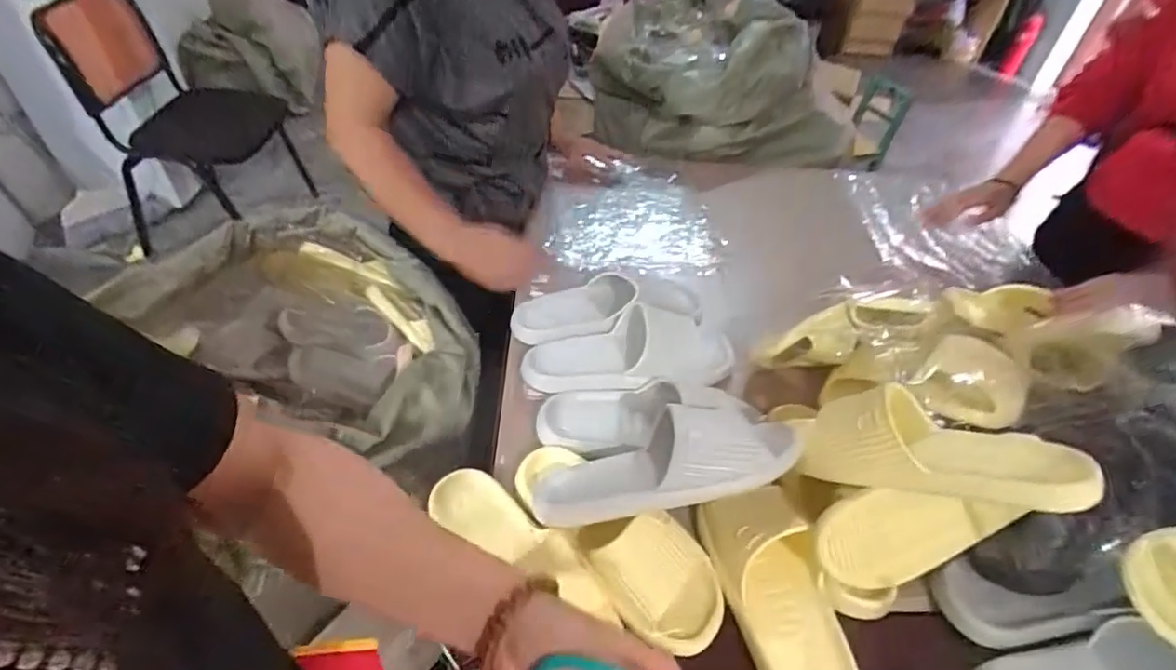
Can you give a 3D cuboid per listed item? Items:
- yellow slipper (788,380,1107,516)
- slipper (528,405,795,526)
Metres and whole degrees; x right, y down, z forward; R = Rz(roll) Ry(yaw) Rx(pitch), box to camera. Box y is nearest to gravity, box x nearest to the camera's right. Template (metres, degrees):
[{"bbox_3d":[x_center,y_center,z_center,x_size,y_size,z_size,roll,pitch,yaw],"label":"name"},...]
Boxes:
[{"bbox_3d":[0.315,0.098,0.523,0.217,0.075,0.086,7,40,28],"label":"yellow slipper"},{"bbox_3d":[0.074,0.130,0.570,0.260,0.063,0.092,-17,45,6],"label":"slipper"}]

